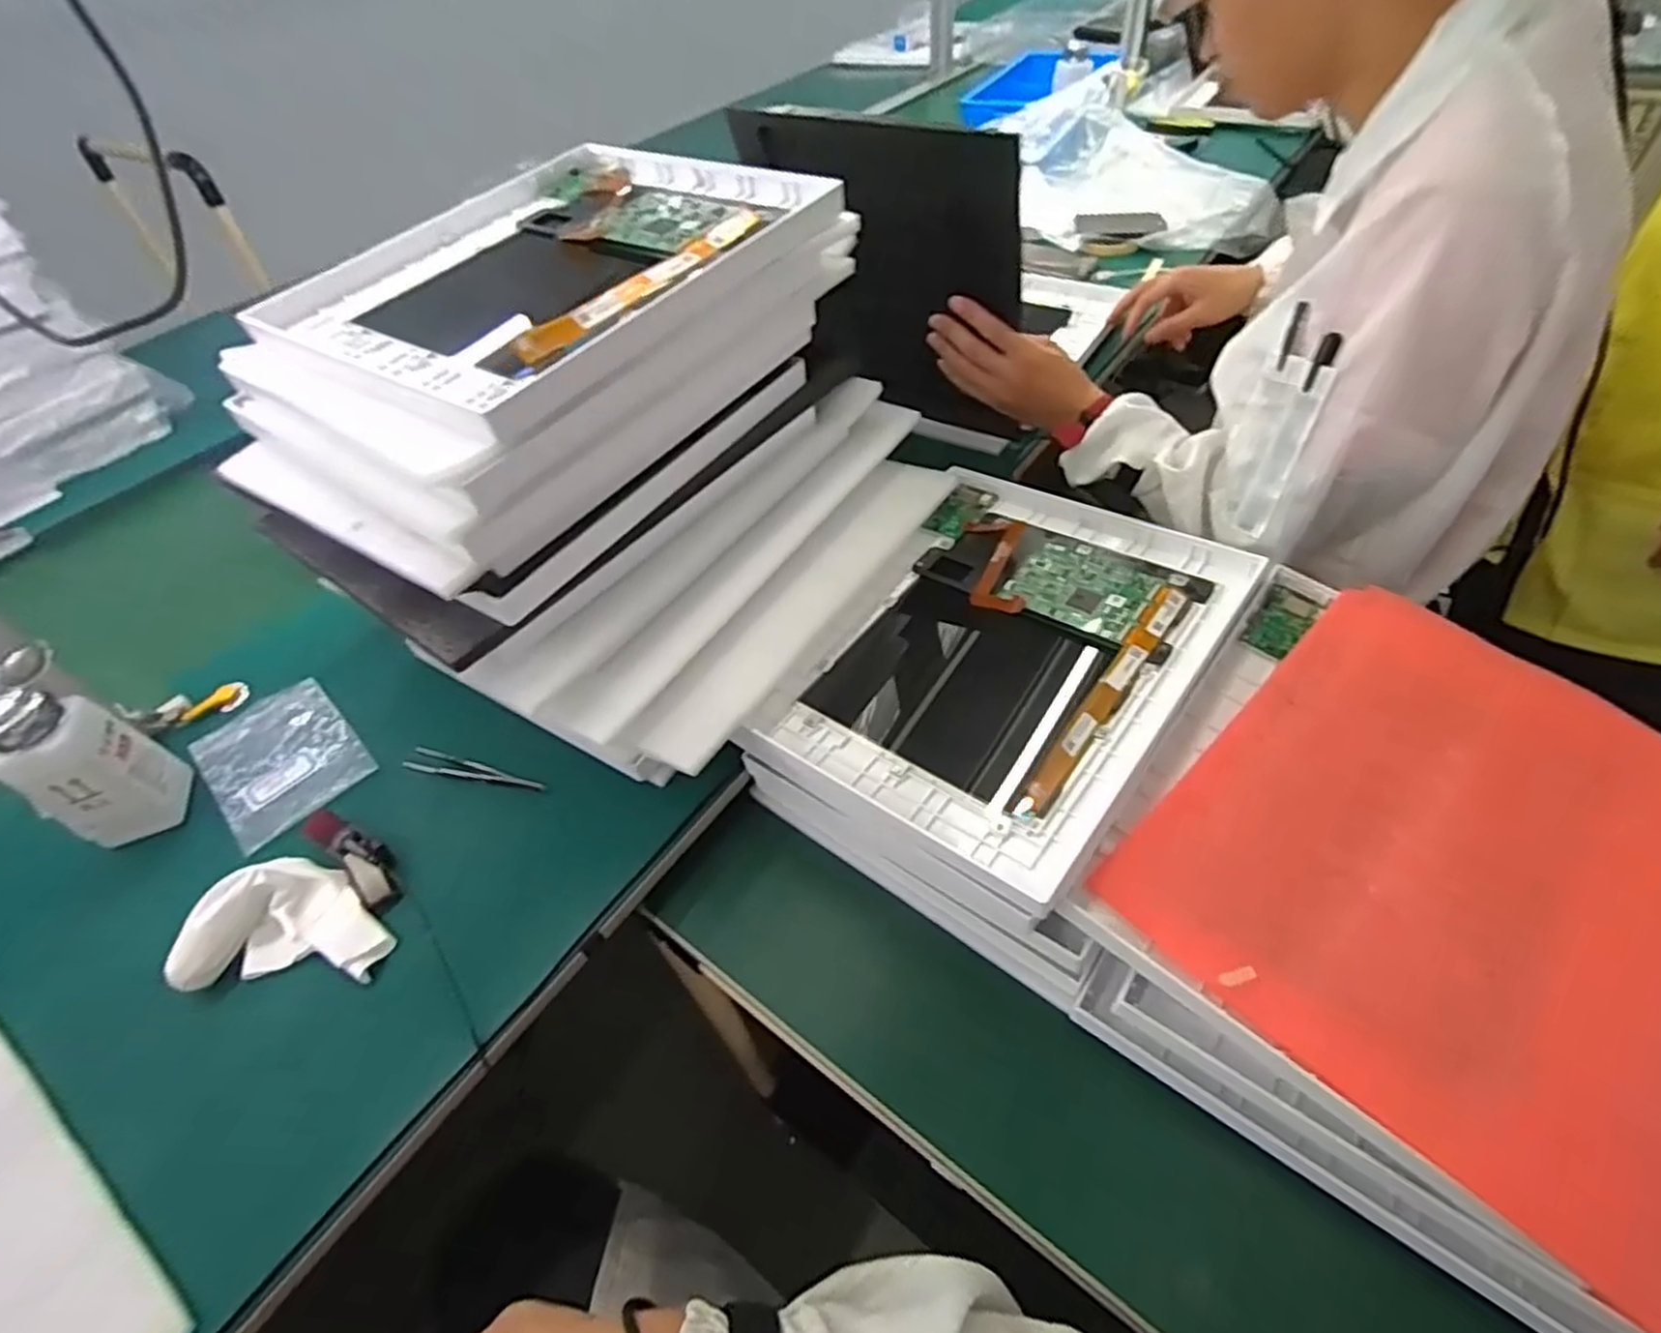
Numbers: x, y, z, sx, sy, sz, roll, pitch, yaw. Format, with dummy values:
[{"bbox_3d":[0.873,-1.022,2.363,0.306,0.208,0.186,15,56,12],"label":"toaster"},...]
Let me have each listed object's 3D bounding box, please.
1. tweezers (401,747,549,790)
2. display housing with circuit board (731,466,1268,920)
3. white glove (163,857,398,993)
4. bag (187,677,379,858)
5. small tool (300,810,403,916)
[{"bbox_3d":[-0.257,0.076,0.548,0.112,0.007,0.019,10,51,15],"label":"tweezers"},{"bbox_3d":[0.120,-0.014,0.513,0.226,0.033,0.316,26,56,26],"label":"display housing with circuit board"},{"bbox_3d":[-0.334,0.157,0.471,0.114,0.035,0.074,-3,48,4],"label":"white glove"},{"bbox_3d":[-0.418,0.070,0.580,0.095,0.011,0.135,-39,55,-25],"label":"bag"},{"bbox_3d":[-0.316,0.124,0.505,0.095,0.019,0.029,29,58,28],"label":"small tool"}]

